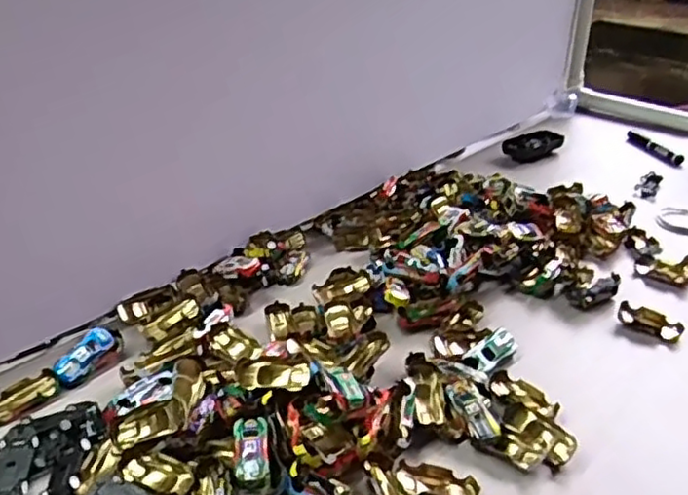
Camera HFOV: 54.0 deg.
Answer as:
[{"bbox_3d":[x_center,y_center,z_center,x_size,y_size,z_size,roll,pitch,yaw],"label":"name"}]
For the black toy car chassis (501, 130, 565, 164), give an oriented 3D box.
[{"bbox_3d":[0.308,-0.167,1.094,0.101,0.034,0.045,-14,36,-24],"label":"black toy car chassis"}]

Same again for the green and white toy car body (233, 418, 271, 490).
[{"bbox_3d":[-0.072,0.156,0.523,0.025,0.013,0.058,-5,30,-9],"label":"green and white toy car body"}]

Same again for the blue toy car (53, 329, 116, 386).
[{"bbox_3d":[-0.245,0.101,0.638,0.026,0.016,0.061,14,33,23],"label":"blue toy car"}]

